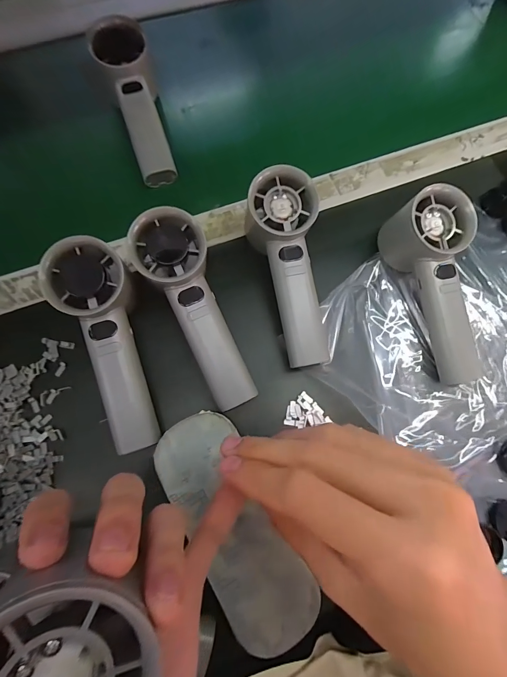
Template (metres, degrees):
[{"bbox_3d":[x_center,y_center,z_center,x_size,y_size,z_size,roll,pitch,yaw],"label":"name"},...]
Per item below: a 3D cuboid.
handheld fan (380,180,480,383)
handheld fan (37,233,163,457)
[{"bbox_3d":[0.157,-0.041,0.283,0.062,0.048,0.159,-12,90,-5],"label":"handheld fan"},{"bbox_3d":[-0.107,0.005,0.249,0.052,0.038,0.157,-17,94,-6],"label":"handheld fan"}]

